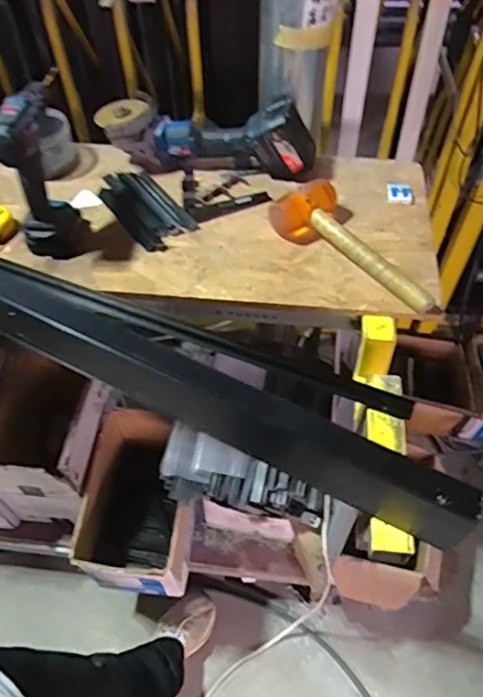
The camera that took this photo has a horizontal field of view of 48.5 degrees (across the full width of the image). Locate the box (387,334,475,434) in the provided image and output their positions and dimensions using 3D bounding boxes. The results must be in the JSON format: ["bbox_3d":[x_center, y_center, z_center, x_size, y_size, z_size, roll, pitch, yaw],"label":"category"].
[{"bbox_3d":[0.552,0.113,1.619,0.196,0.180,0.273,1,53,1],"label":"box"}]

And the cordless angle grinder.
[{"bbox_3d":[-0.061,-0.375,0.937,0.375,0.111,0.105,4,53,3],"label":"cordless angle grinder"}]

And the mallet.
[{"bbox_3d":[0.180,-0.164,0.813,0.284,0.057,0.110,33,60,22],"label":"mallet"}]

